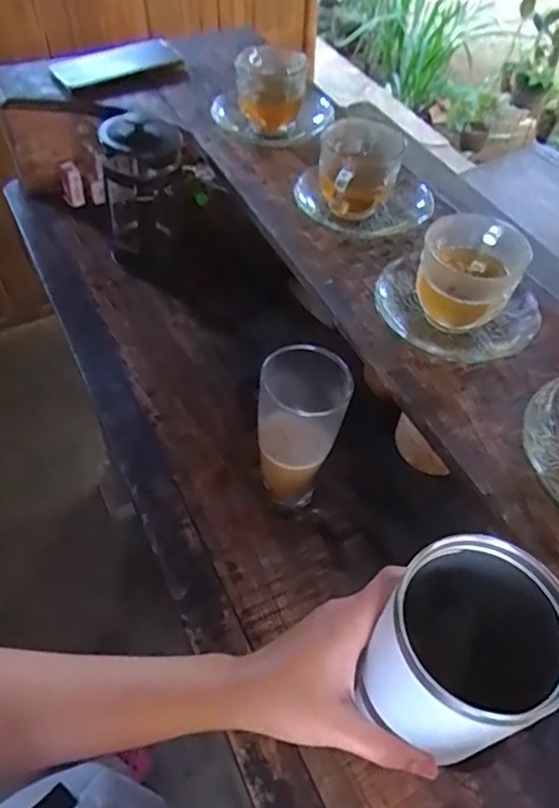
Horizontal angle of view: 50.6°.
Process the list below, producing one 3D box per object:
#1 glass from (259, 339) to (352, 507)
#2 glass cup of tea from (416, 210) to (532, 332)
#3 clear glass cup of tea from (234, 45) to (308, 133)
[{"bbox_3d":[0.019,0.030,0.508,0.071,0.162,0.063,2,52,0],"label":"glass"},{"bbox_3d":[0.156,-0.113,0.491,0.075,0.063,0.081,1,52,-1],"label":"glass cup of tea"},{"bbox_3d":[-0.010,-0.365,0.682,0.078,0.060,0.088,2,52,0],"label":"clear glass cup of tea"}]

